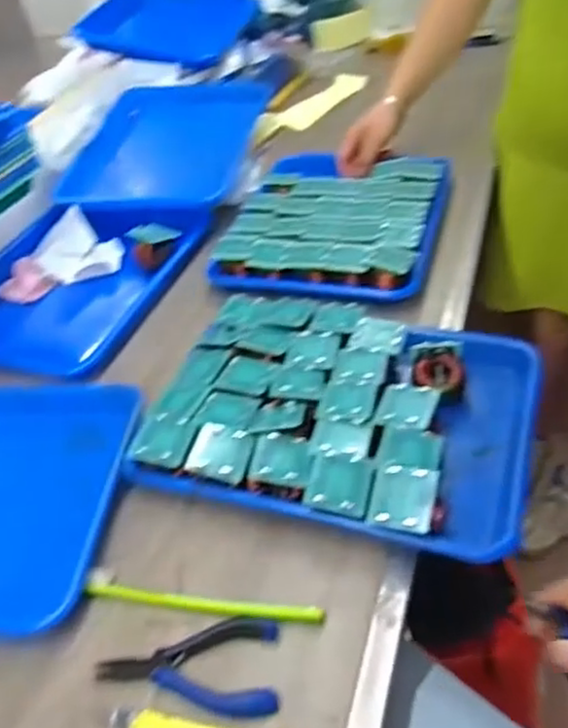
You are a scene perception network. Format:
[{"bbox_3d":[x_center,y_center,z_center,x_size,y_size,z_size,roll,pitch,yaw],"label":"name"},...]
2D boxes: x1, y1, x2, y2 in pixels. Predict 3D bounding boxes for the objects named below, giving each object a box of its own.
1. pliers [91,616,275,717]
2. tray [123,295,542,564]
[{"bbox_3d":[-0.066,0.204,0.465,0.123,0.007,0.062,-4,40,5],"label":"pliers"},{"bbox_3d":[0.051,0.039,0.604,0.316,0.048,0.249,8,43,18],"label":"tray"}]

